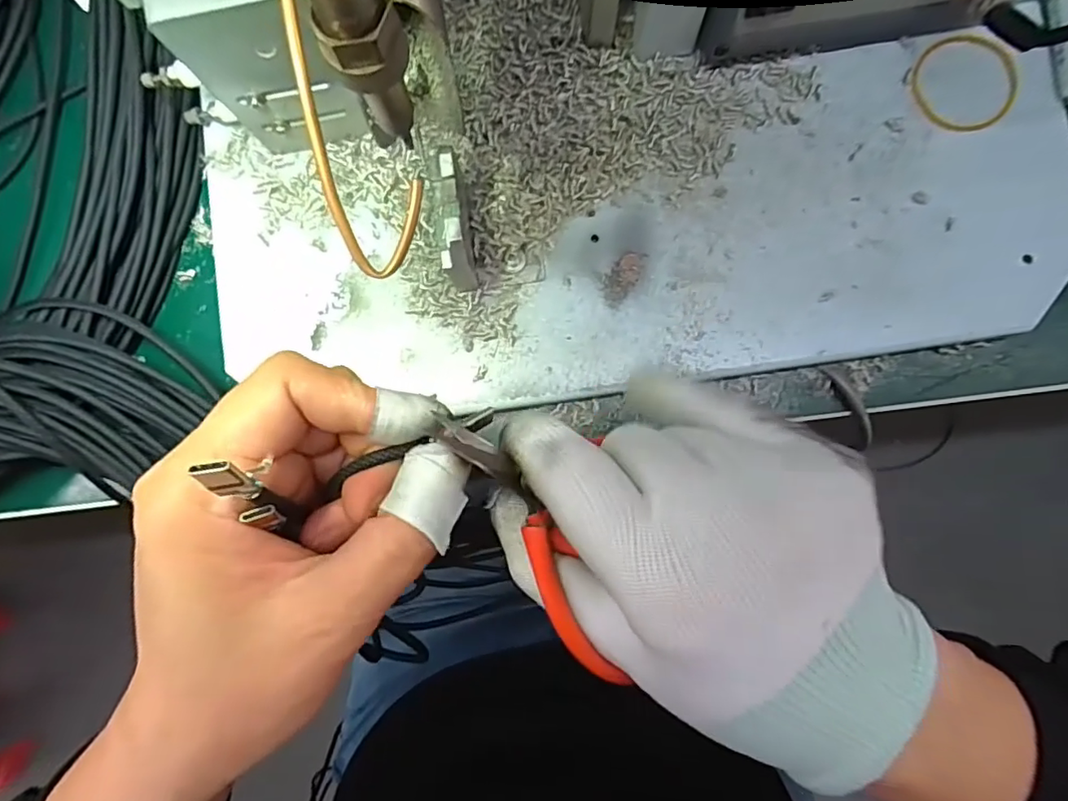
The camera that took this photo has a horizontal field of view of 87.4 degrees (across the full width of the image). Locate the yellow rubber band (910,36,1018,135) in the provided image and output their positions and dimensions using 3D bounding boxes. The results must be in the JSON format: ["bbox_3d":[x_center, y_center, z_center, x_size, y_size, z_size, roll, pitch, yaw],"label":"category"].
[{"bbox_3d":[0.198,-0.145,0.256,0.044,0.004,0.046,0,88,3],"label":"yellow rubber band"}]

